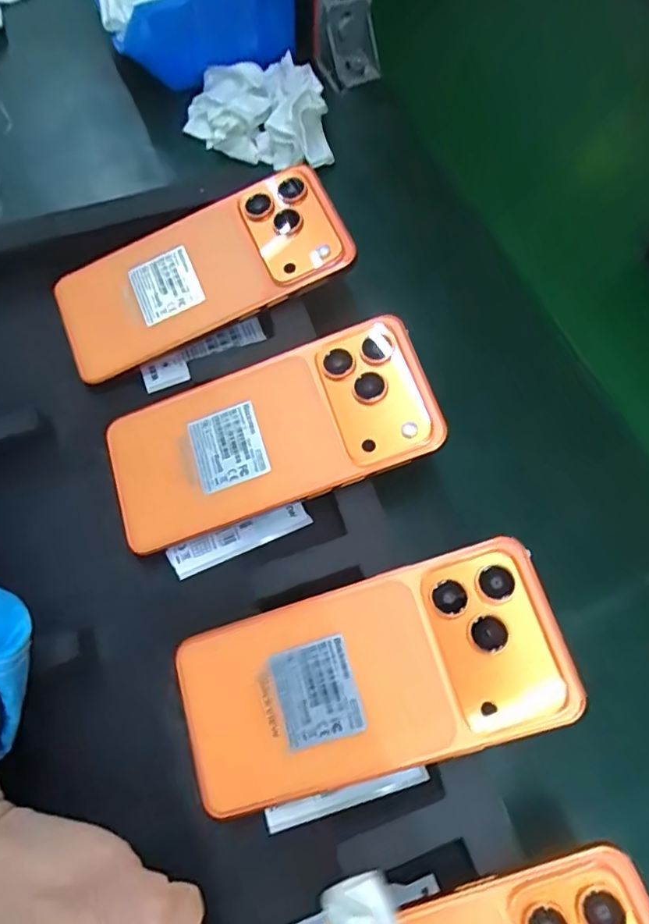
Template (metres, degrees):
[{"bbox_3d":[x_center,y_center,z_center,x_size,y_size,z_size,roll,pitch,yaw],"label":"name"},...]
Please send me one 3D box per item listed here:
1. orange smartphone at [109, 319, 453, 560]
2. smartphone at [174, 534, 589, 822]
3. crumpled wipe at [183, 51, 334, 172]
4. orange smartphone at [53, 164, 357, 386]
[{"bbox_3d":[-0.028,-0.015,0.284,0.160,0.008,0.076,-20,73,5],"label":"orange smartphone"},{"bbox_3d":[0.017,0.092,0.245,0.162,0.006,0.077,-20,74,7],"label":"smartphone"},{"bbox_3d":[-0.046,-0.240,0.395,0.094,0.030,0.080,-5,69,-6],"label":"crumpled wipe"},{"bbox_3d":[-0.070,-0.105,0.318,0.162,0.010,0.072,-24,77,4],"label":"orange smartphone"}]

